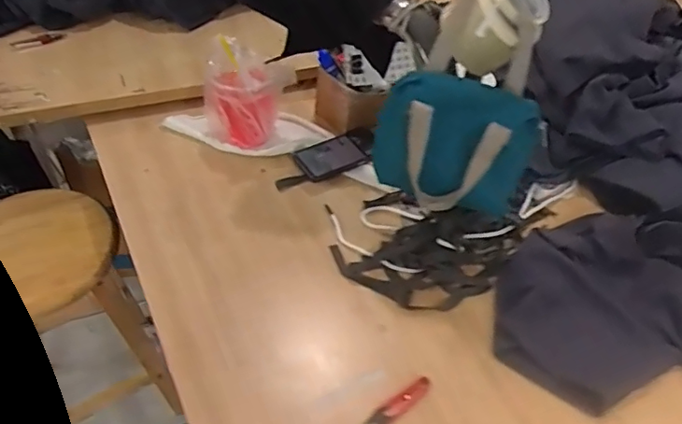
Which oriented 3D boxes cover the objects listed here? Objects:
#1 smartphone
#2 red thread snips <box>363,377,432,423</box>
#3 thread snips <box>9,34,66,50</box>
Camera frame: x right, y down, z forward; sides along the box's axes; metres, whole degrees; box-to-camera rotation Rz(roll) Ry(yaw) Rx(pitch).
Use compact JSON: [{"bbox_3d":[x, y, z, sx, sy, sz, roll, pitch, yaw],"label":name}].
[{"bbox_3d":[-0.016,-0.096,0.965,0.118,0.010,0.078,-26,55,-25],"label":"smartphone"},{"bbox_3d":[0.071,0.235,0.667,0.099,0.006,0.023,-27,55,-25],"label":"red thread snips"},{"bbox_3d":[-0.589,-0.333,1.075,0.099,0.013,0.029,-19,51,-21],"label":"thread snips"}]

